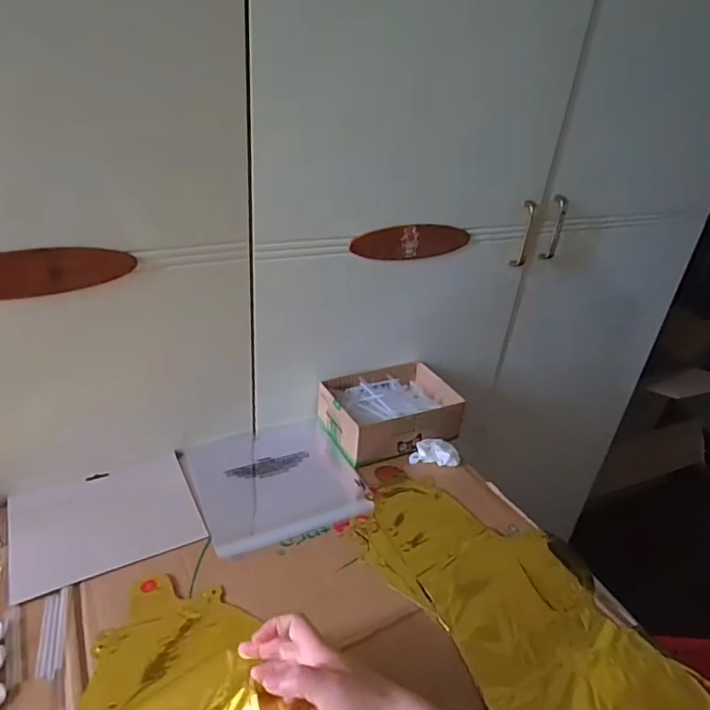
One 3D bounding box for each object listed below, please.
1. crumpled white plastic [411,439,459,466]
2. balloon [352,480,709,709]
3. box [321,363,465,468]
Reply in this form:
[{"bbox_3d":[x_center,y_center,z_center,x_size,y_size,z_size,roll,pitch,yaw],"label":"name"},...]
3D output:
[{"bbox_3d":[0.115,0.138,0.737,0.069,0.022,0.033,7,30,0],"label":"crumpled white plastic"},{"bbox_3d":[0.174,0.264,0.530,0.197,0.020,0.401,-14,36,-31],"label":"balloon"},{"bbox_3d":[0.050,0.080,0.774,0.196,0.064,0.148,-8,34,-23],"label":"box"}]

